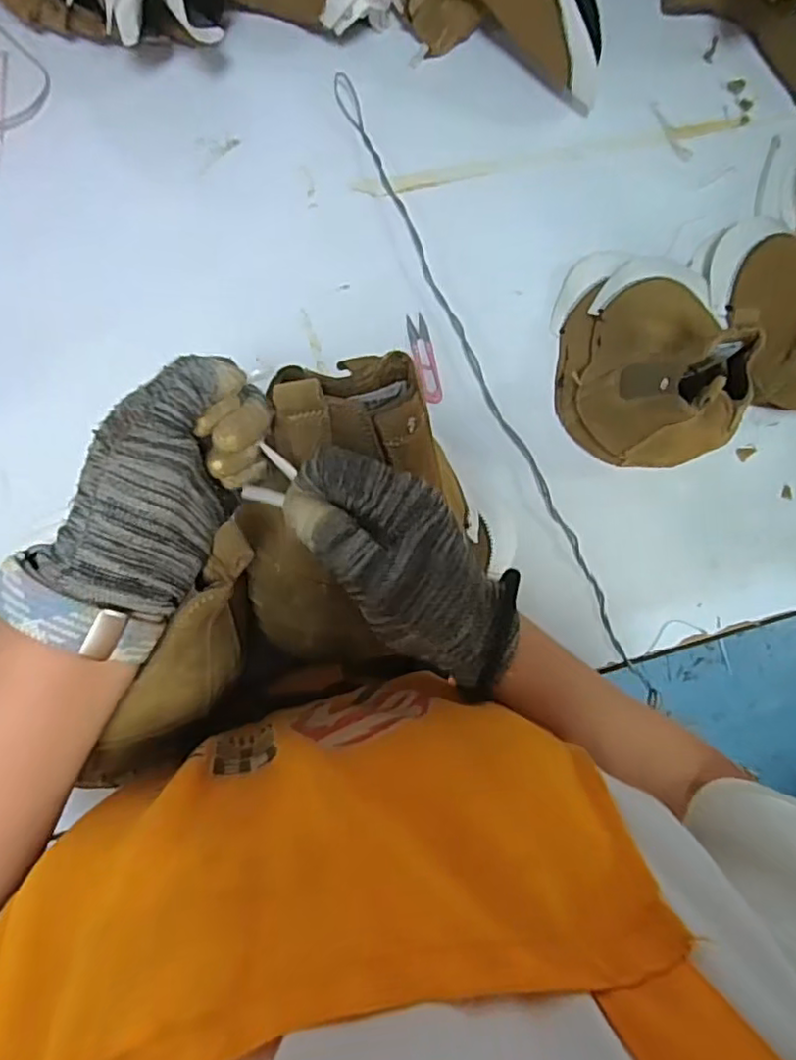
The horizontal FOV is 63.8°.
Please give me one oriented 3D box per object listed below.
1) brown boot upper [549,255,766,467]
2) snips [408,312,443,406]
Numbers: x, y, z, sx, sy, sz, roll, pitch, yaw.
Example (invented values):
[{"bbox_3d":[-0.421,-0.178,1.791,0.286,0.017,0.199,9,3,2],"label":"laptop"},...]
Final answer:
[{"bbox_3d":[0.257,-0.201,0.640,0.153,0.186,0.245,14,81,-3],"label":"brown boot upper"},{"bbox_3d":[0.029,-0.188,0.704,0.024,0.006,0.102,-11,83,-7],"label":"snips"}]

